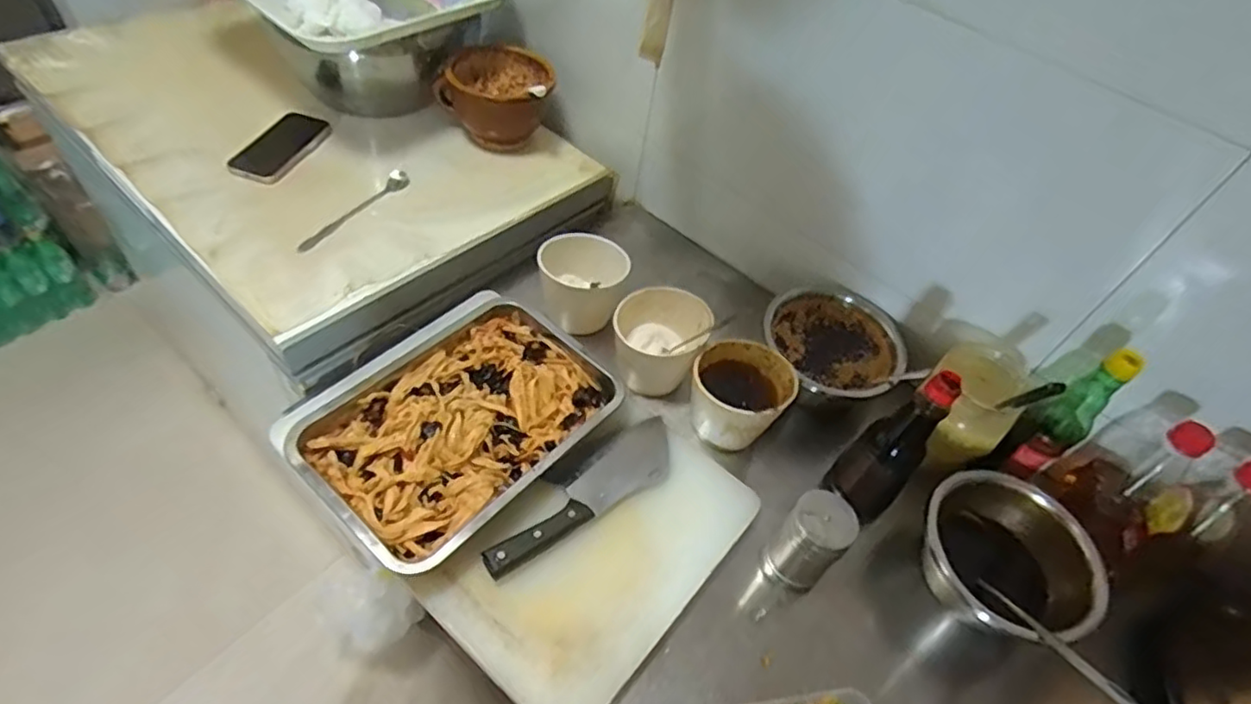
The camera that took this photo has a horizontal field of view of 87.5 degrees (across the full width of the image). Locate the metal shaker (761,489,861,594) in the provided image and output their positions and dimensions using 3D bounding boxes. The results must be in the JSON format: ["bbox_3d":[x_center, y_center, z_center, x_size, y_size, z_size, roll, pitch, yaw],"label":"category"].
[{"bbox_3d":[0.189,0.194,0.666,0.063,0.130,0.059,3,51,-3],"label":"metal shaker"}]

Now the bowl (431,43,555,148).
[{"bbox_3d":[-0.200,-0.387,1.007,0.176,0.108,0.125,0,52,-5],"label":"bowl"}]

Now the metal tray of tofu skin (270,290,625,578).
[{"bbox_3d":[-0.178,0.062,0.706,0.241,0.039,0.318,37,57,22],"label":"metal tray of tofu skin"}]

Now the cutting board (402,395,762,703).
[{"bbox_3d":[-0.018,0.194,0.655,0.191,0.026,0.316,40,58,14],"label":"cutting board"}]

